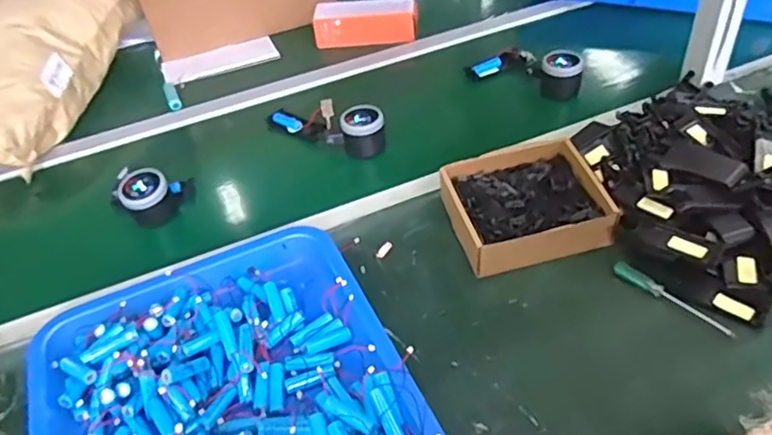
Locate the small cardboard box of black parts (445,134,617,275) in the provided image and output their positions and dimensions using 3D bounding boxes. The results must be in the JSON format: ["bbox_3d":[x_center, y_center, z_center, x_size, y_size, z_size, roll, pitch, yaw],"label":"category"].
[{"bbox_3d":[0.159,-0.012,0.718,0.167,0.056,0.155,-10,42,-4],"label":"small cardboard box of black parts"}]

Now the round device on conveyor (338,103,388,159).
[{"bbox_3d":[-0.031,-0.117,0.854,0.060,0.053,0.050,-10,42,-4],"label":"round device on conveyor"}]

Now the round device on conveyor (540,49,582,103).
[{"bbox_3d":[0.257,-0.205,0.920,0.055,0.065,0.056,7,44,15],"label":"round device on conveyor"}]

